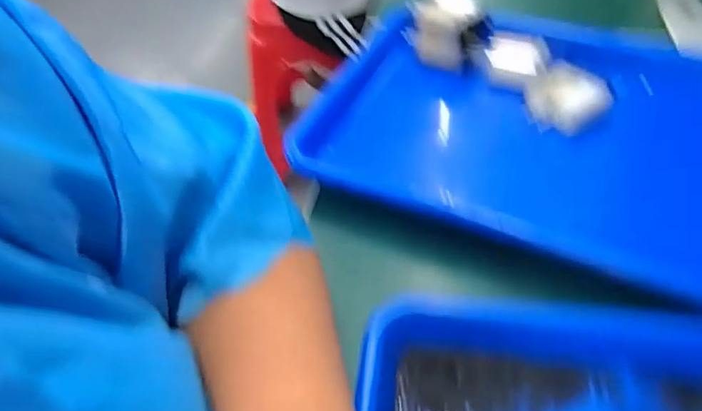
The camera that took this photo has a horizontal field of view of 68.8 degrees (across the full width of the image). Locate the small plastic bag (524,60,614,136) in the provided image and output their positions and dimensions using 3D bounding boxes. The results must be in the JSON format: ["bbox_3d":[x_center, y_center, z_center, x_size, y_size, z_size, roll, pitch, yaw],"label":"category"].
[{"bbox_3d":[0.171,-0.084,0.413,0.038,0.041,0.058,-32,54,-25],"label":"small plastic bag"}]

